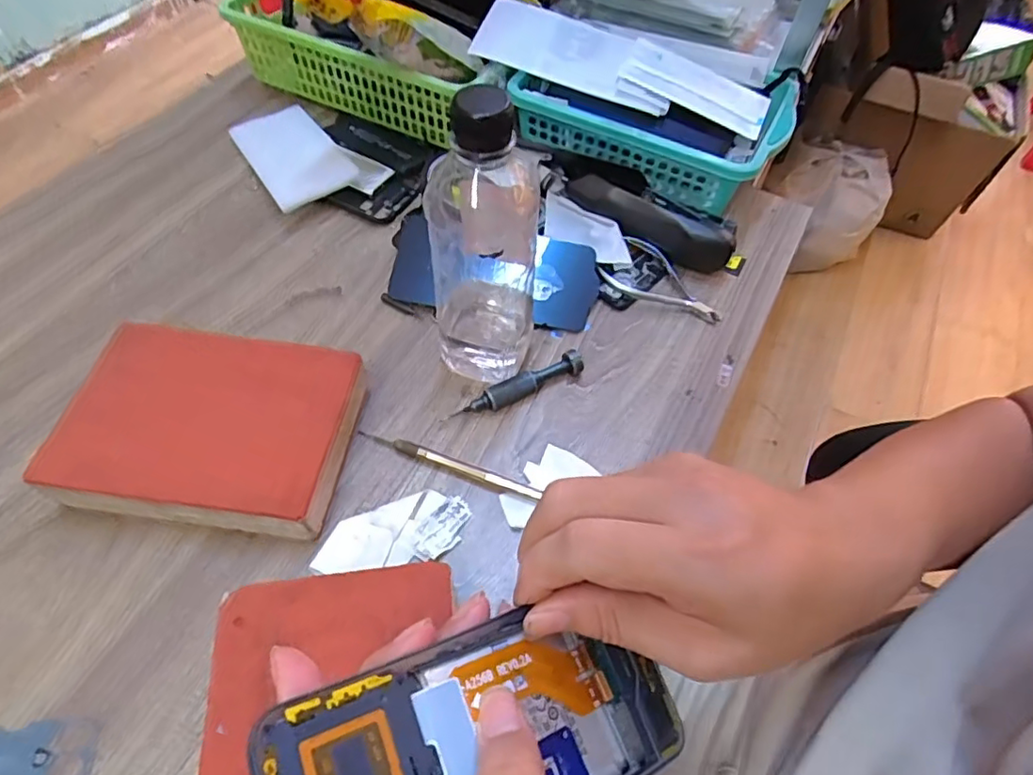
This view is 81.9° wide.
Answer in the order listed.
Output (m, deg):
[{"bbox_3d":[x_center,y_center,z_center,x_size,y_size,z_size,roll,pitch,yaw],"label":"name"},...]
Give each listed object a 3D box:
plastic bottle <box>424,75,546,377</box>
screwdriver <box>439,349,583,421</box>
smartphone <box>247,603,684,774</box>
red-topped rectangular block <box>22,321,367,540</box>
[{"bbox_3d":[-0.019,-0.081,0.355,0.065,0.194,0.057,-2,57,-4],"label":"plastic bottle"},{"bbox_3d":[0.000,0.000,0.409,0.097,0.018,0.016,-24,61,-18],"label":"screwdriver"},{"bbox_3d":[-0.007,0.128,0.213,0.158,0.016,0.077,2,51,-37],"label":"smartphone"},{"bbox_3d":[-0.185,0.026,0.369,0.160,0.046,0.117,7,57,2],"label":"red-topped rectangular block"}]

